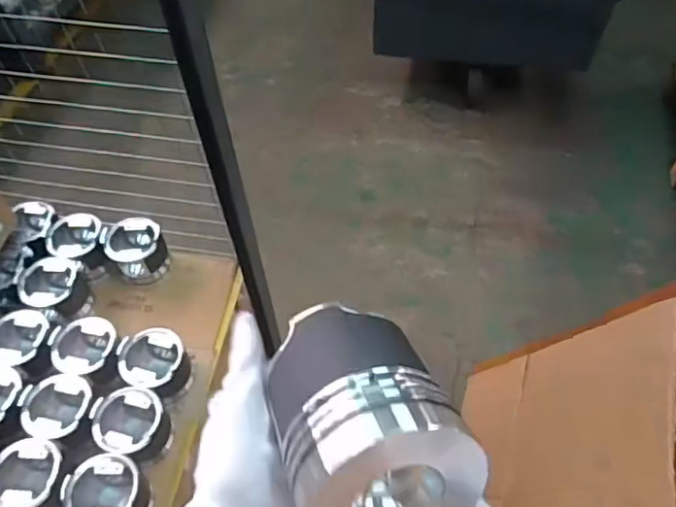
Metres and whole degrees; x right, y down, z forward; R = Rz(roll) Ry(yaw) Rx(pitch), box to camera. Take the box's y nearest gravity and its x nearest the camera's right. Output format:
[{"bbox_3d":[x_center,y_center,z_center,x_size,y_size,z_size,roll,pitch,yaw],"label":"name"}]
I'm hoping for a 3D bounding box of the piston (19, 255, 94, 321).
[{"bbox_3d":[-0.497,0.069,1.020,0.102,0.082,0.101,-18,56,-10],"label":"piston"}]

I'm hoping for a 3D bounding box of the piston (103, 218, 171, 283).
[{"bbox_3d":[-0.369,-0.002,1.069,0.102,0.094,0.095,-28,59,-17],"label":"piston"}]

